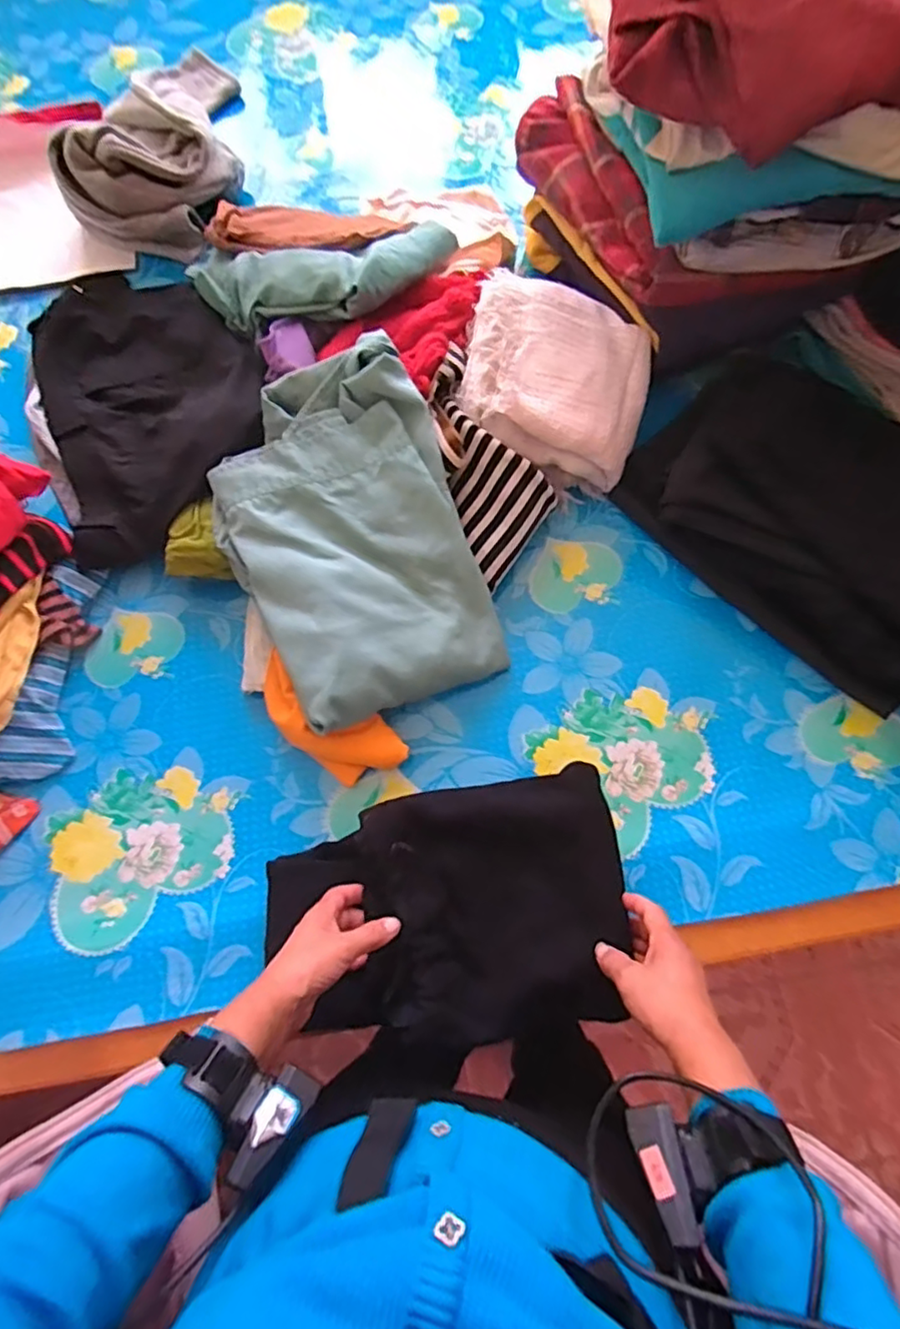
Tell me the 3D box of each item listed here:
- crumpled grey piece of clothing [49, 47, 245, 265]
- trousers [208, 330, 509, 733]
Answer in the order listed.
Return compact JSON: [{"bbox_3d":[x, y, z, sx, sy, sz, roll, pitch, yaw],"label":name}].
[{"bbox_3d":[-0.382,-0.761,0.841,0.201,0.132,0.373,9,75,3],"label":"crumpled grey piece of clothing"},{"bbox_3d":[-0.107,-0.132,0.657,0.250,0.118,0.365,-23,76,-5],"label":"trousers"}]

